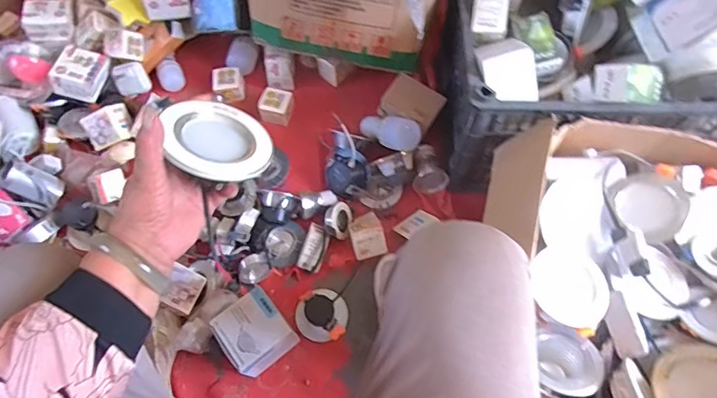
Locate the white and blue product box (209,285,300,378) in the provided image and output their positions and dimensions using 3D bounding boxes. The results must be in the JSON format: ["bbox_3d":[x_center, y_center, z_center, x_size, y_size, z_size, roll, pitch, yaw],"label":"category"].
[{"bbox_3d":[-0.164,0.213,0.803,0.108,0.084,0.104,-39,71,-14],"label":"white and blue product box"}]

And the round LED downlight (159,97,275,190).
[{"bbox_3d":[-0.127,-0.049,0.438,0.088,0.040,0.085,-12,66,-34],"label":"round LED downlight"}]

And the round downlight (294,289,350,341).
[{"bbox_3d":[-0.063,0.194,0.841,0.088,0.039,0.083,-1,66,1],"label":"round downlight"}]

